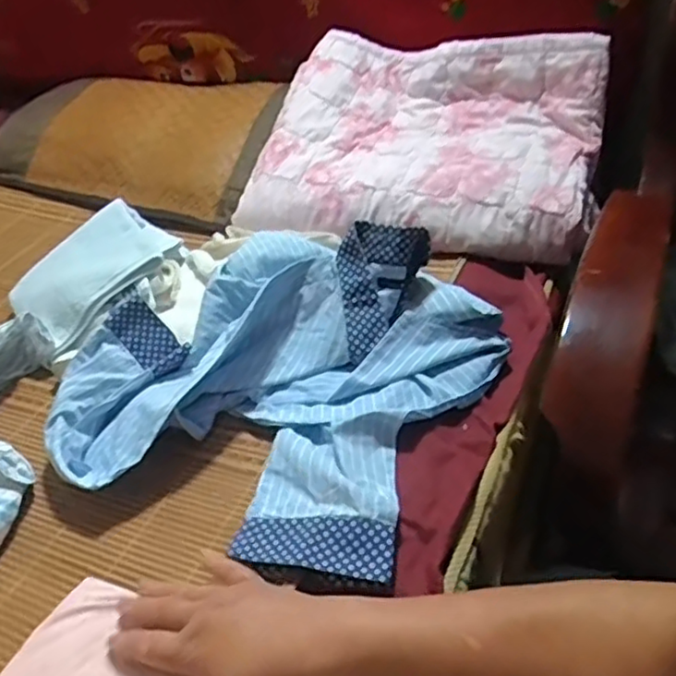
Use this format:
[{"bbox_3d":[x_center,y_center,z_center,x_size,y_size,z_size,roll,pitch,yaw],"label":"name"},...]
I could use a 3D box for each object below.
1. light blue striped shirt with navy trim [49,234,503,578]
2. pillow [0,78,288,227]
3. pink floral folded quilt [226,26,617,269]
[{"bbox_3d":[-0.065,0.021,0.656,0.380,0.100,0.362,16,45,25],"label":"light blue striped shirt with navy trim"},{"bbox_3d":[-0.343,-0.338,1.141,0.564,0.102,0.299,18,46,27],"label":"pillow"},{"bbox_3d":[0.118,-0.270,0.893,0.438,0.086,0.349,13,62,19],"label":"pink floral folded quilt"}]

